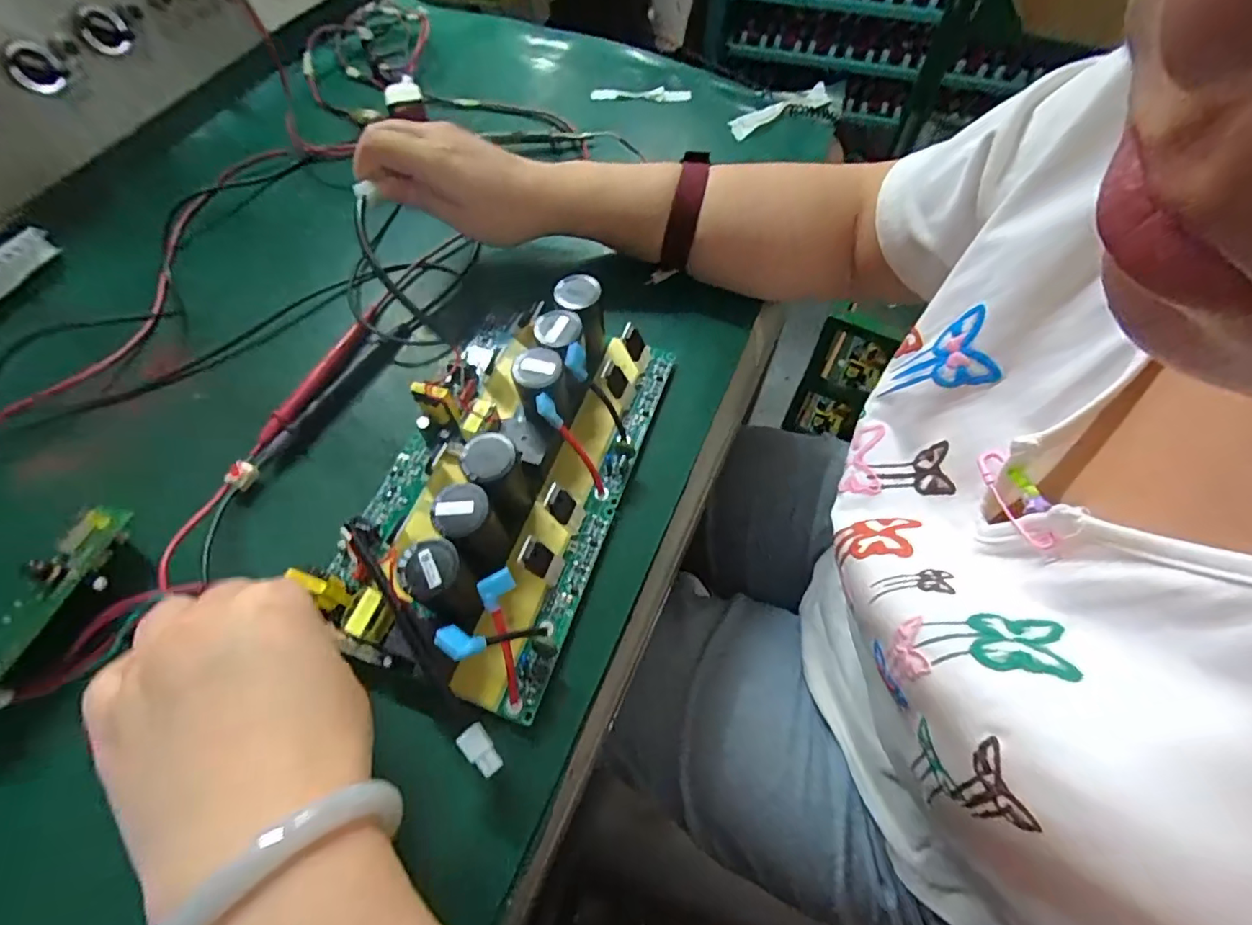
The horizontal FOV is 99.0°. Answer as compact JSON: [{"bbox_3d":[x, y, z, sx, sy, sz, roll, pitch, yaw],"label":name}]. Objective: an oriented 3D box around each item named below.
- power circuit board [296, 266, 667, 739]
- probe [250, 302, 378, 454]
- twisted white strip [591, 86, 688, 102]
[{"bbox_3d":[-0.069,-0.002,0.303,0.136,0.057,0.235,19,64,6],"label":"power circuit board"},{"bbox_3d":[-0.201,-0.060,0.355,0.017,0.014,0.128,19,64,11],"label":"probe"},{"bbox_3d":[0.015,-0.355,0.518,0.096,0.006,0.016,-7,62,-3],"label":"twisted white strip"}]

